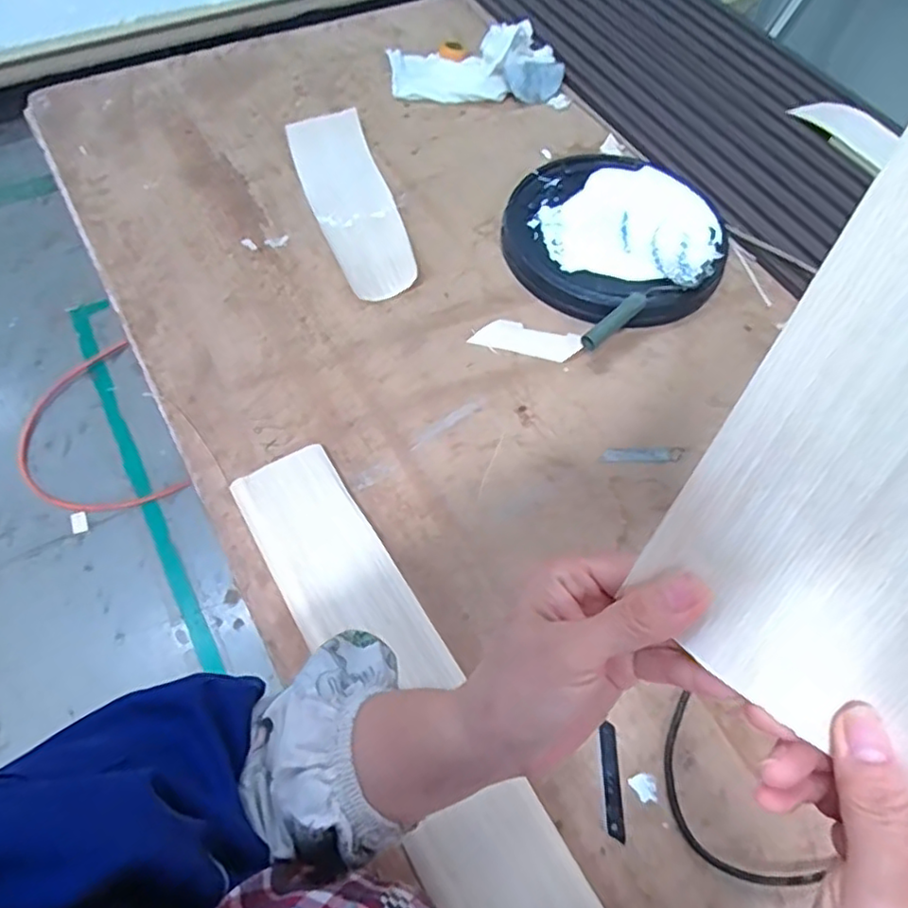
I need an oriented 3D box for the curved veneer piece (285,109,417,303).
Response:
[{"bbox_3d":[-0.148,-0.378,0.943,0.121,0.031,0.370,-19,63,-13],"label":"curved veneer piece"}]

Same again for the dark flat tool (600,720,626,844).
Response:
[{"bbox_3d":[0.146,0.302,0.586,0.017,0.005,0.095,1,60,-2],"label":"dark flat tool"}]

